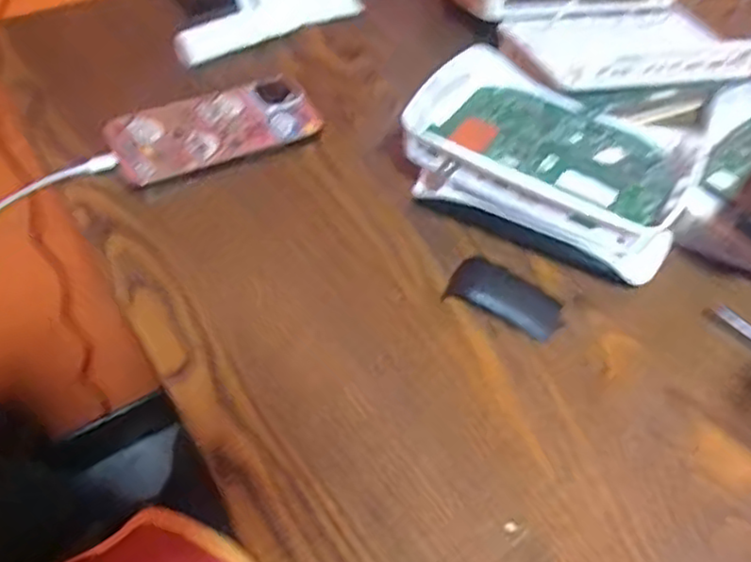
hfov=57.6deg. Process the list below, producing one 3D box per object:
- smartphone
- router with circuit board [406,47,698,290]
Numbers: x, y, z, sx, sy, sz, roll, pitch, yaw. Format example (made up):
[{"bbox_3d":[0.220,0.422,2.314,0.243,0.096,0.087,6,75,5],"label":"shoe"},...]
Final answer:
[{"bbox_3d":[-0.117,-0.113,0.500,0.144,0.012,0.068,-20,70,-18],"label":"smartphone"},{"bbox_3d":[0.123,-0.090,0.466,0.186,0.051,0.146,28,54,16],"label":"router with circuit board"}]

